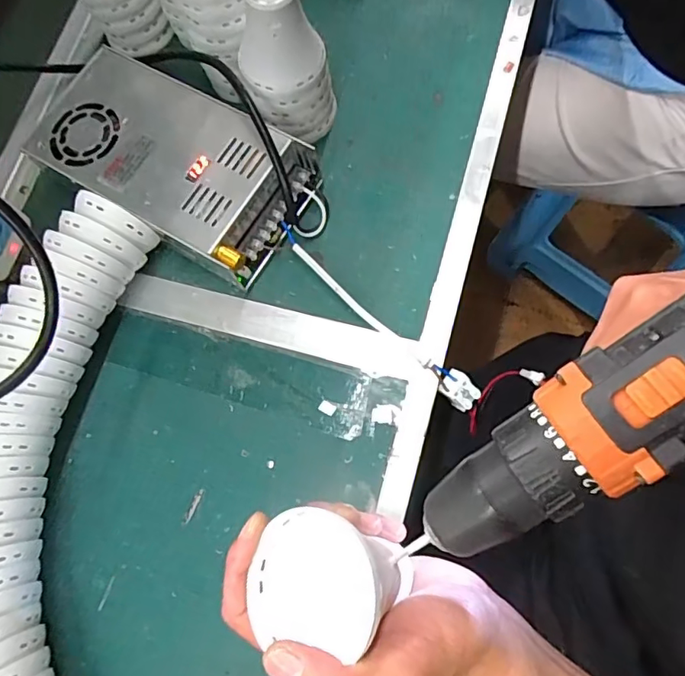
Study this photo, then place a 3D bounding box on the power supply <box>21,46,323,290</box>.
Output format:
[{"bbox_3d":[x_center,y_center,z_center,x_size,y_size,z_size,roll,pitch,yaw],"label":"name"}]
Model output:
[{"bbox_3d":[-0.136,-0.147,0.436,0.216,0.044,0.124,31,80,13],"label":"power supply"}]

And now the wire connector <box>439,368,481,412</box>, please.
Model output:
[{"bbox_3d":[0.087,0.039,0.405,0.022,0.010,0.030,-42,102,5],"label":"wire connector"}]

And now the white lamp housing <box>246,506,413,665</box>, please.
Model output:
[{"bbox_3d":[-0.002,0.112,0.250,0.074,0.047,0.062,-2,72,40],"label":"white lamp housing"}]

